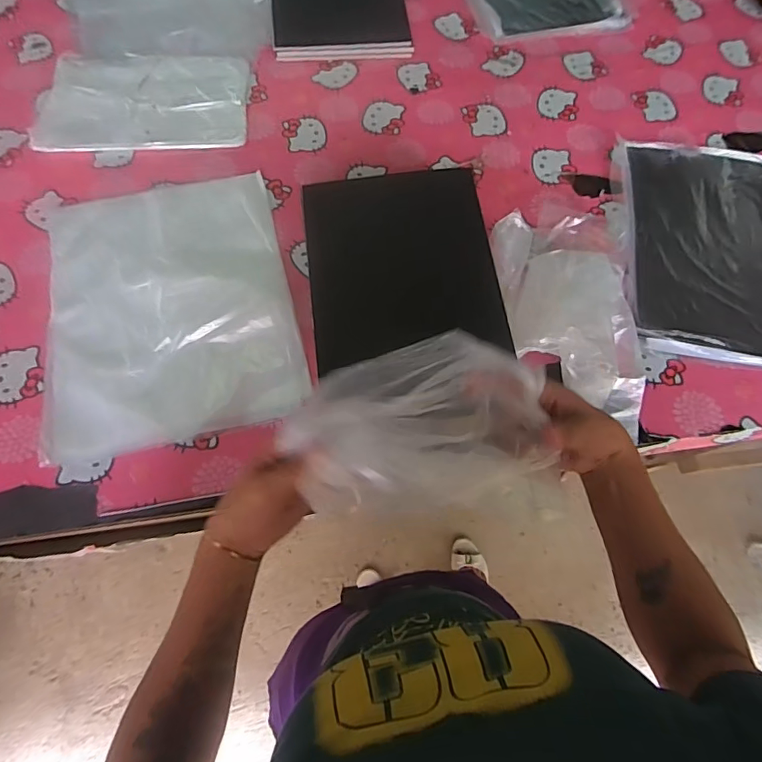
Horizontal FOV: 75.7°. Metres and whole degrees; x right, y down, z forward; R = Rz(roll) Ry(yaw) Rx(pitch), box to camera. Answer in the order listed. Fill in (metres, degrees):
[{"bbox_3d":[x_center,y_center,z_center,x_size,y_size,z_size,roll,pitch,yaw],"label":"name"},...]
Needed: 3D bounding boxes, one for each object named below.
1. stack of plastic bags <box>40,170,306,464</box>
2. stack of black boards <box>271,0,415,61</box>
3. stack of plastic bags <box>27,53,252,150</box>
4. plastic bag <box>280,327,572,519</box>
[{"bbox_3d":[-0.297,-0.115,0.689,0.326,0.018,0.402,-13,68,-7],"label":"stack of plastic bags"},{"bbox_3d":[-0.086,-0.764,0.952,0.250,0.035,0.363,-6,68,-4],"label":"stack of black boards"},{"bbox_3d":[-0.395,-0.478,0.831,0.331,0.021,0.206,-3,67,-3],"label":"stack of plastic bags"},{"bbox_3d":[0.040,0.039,0.401,0.223,0.070,0.136,-1,67,-2],"label":"plastic bag"}]

